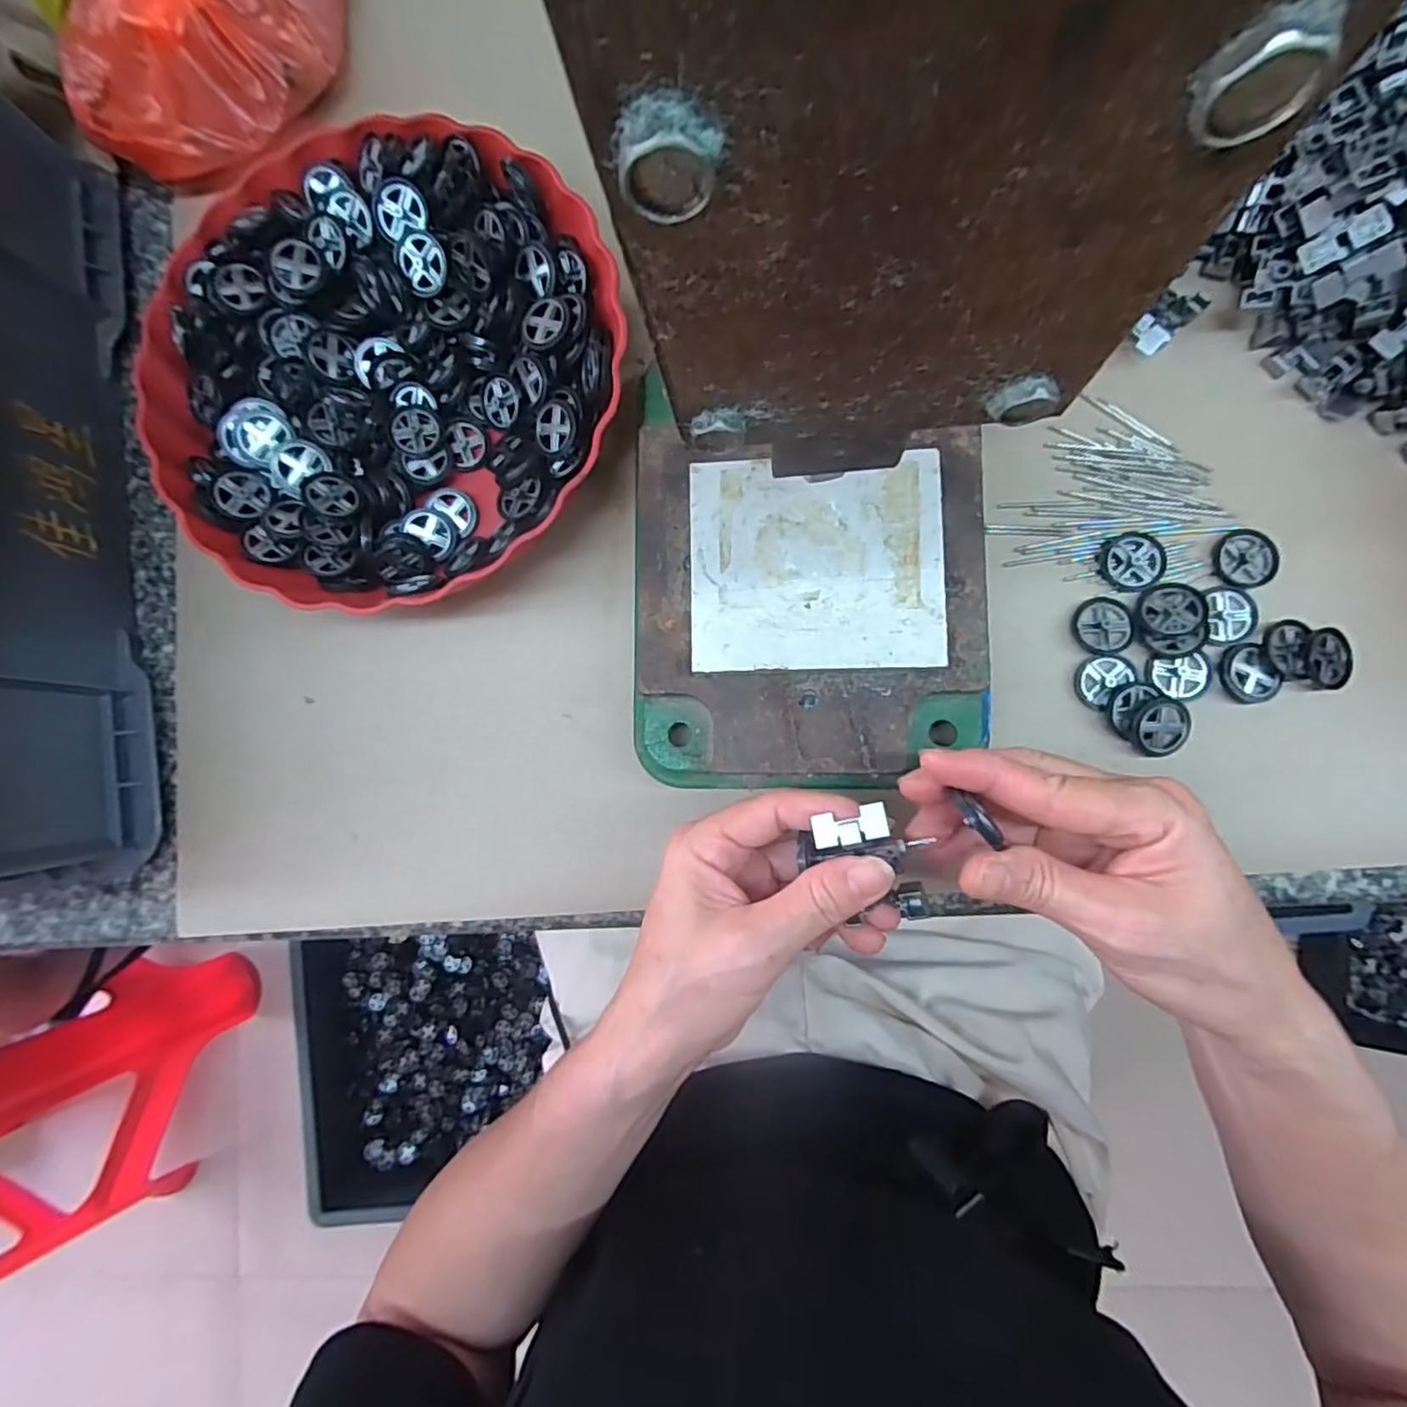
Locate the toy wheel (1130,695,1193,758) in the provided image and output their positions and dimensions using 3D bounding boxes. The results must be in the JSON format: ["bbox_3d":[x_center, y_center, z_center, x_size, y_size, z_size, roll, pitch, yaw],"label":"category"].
[{"bbox_3d":[0.209,0.011,0.297,0.027,0.006,0.026,0,86,6],"label":"toy wheel"}]

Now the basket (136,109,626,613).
[{"bbox_3d":[-0.159,-0.170,0.332,0.234,0.054,0.244,0,86,6],"label":"basket"}]

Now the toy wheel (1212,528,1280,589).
[{"bbox_3d":[0.253,-0.068,0.300,0.026,0.004,0.027,0,86,6],"label":"toy wheel"}]

